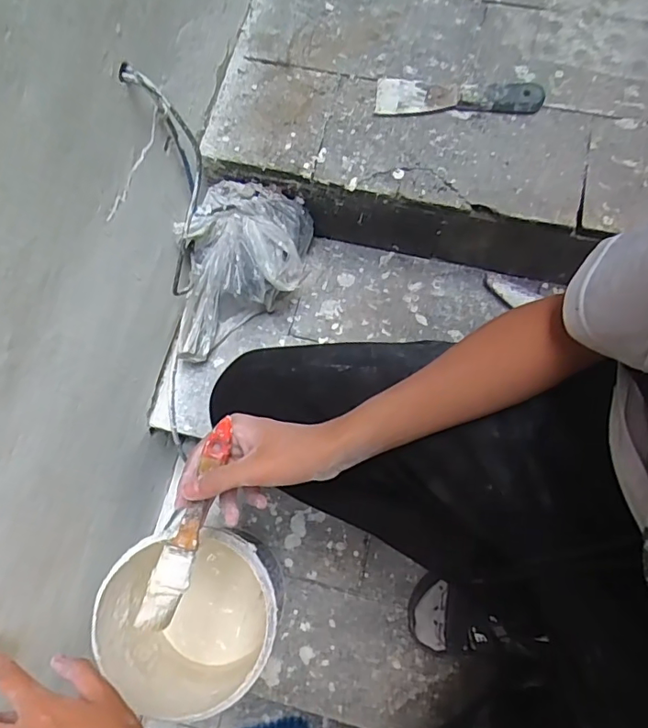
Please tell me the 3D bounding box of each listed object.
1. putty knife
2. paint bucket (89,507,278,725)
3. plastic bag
[{"bbox_3d":[0.160,-0.317,0.617,0.191,0.014,0.048,2,71,3],"label":"putty knife"},{"bbox_3d":[-0.141,0.288,0.617,0.180,0.190,0.175,-1,71,2],"label":"paint bucket"},{"bbox_3d":[-0.096,-0.105,0.640,0.135,0.112,0.210,9,71,5],"label":"plastic bag"}]

